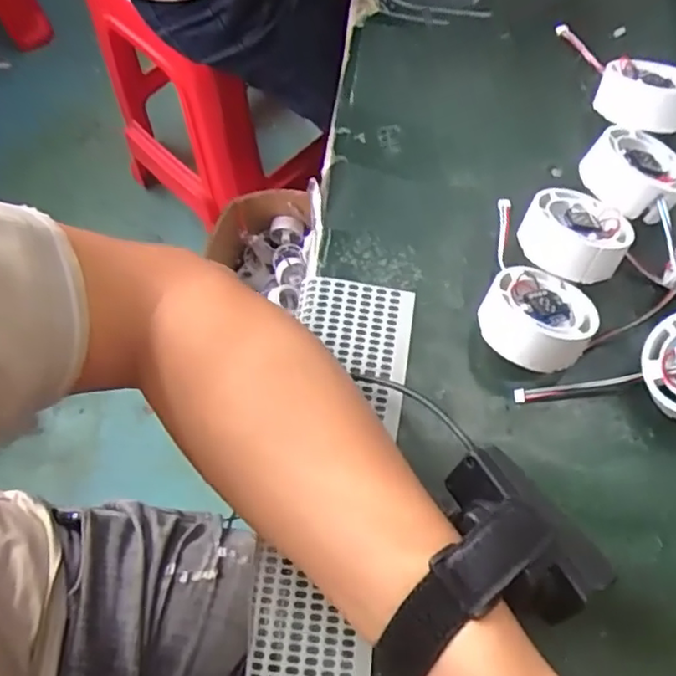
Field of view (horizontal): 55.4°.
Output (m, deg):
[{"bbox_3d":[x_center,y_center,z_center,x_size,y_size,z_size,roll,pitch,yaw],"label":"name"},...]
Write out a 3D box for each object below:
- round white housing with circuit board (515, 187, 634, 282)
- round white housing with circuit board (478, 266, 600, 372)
[{"bbox_3d":[0.127,-0.055,0.345,0.052,0.025,0.052,6,45,-6],"label":"round white housing with circuit board"},{"bbox_3d":[0.100,-0.008,0.327,0.053,0.026,0.053,9,44,-9],"label":"round white housing with circuit board"}]

